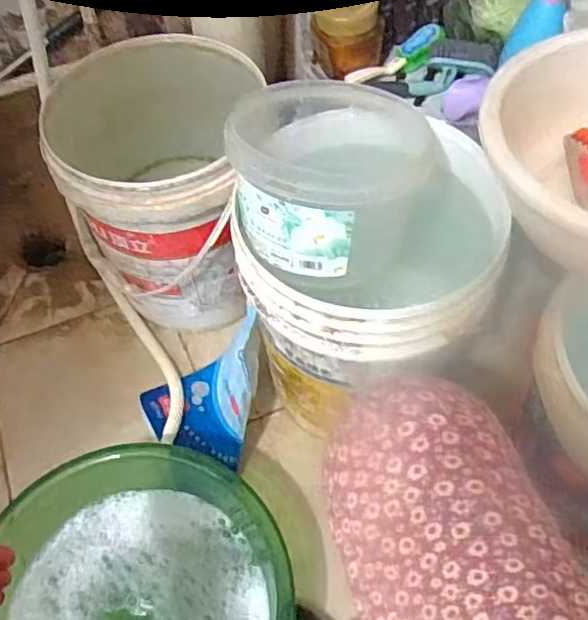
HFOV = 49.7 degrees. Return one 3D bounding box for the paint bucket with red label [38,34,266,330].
[{"bbox_3d":[-0.181,-0.172,0.951,0.294,0.321,0.311,-1,55,1],"label":"paint bucket with red label"}]

